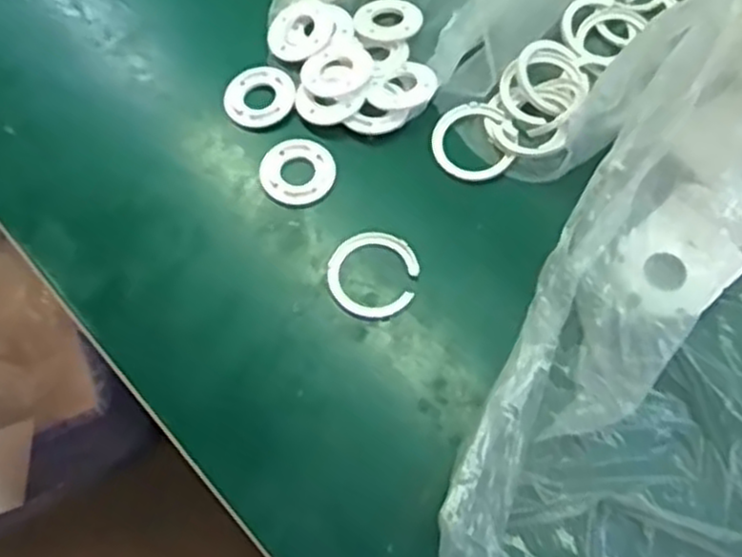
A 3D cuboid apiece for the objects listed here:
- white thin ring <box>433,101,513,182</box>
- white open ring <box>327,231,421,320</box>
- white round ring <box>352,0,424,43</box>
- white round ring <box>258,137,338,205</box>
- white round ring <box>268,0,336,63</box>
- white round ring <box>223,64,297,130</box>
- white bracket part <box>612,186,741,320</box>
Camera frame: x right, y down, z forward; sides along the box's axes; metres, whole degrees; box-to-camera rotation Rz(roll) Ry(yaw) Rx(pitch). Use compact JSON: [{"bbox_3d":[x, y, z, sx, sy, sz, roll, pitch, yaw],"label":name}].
[{"bbox_3d":[0.061,-0.084,0.467,0.046,0.004,0.054,-8,67,-4],"label":"white thin ring"},{"bbox_3d":[0.001,-0.003,0.433,0.049,0.004,0.051,0,67,0],"label":"white open ring"},{"bbox_3d":[0.013,-0.170,0.501,0.042,0.009,0.043,0,67,0],"label":"white round ring"},{"bbox_3d":[-0.044,-0.065,0.458,0.044,0.004,0.044,0,67,0],"label":"white round ring"},{"bbox_3d":[-0.045,-0.161,0.493,0.043,0.006,0.047,0,67,0],"label":"white round ring"},{"bbox_3d":[-0.070,-0.115,0.479,0.044,0.004,0.044,0,67,0],"label":"white round ring"},{"bbox_3d":[0.172,-0.012,0.424,0.076,0.017,0.058,-39,72,-15],"label":"white bracket part"}]

